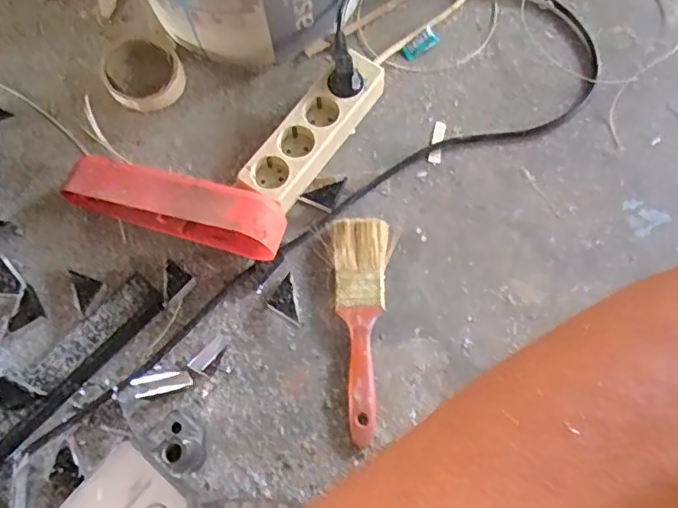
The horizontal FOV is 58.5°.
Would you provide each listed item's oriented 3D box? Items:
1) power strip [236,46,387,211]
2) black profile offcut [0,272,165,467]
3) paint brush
[{"bbox_3d":[-0.025,-0.135,0.660,0.065,0.041,0.200,33,73,14],"label":"power strip"},{"bbox_3d":[-0.284,0.130,0.577,0.051,0.026,0.278,39,75,15],"label":"black profile offcut"},{"bbox_3d":[0.017,0.068,0.593,0.053,0.020,0.218,3,69,3],"label":"paint brush"}]

